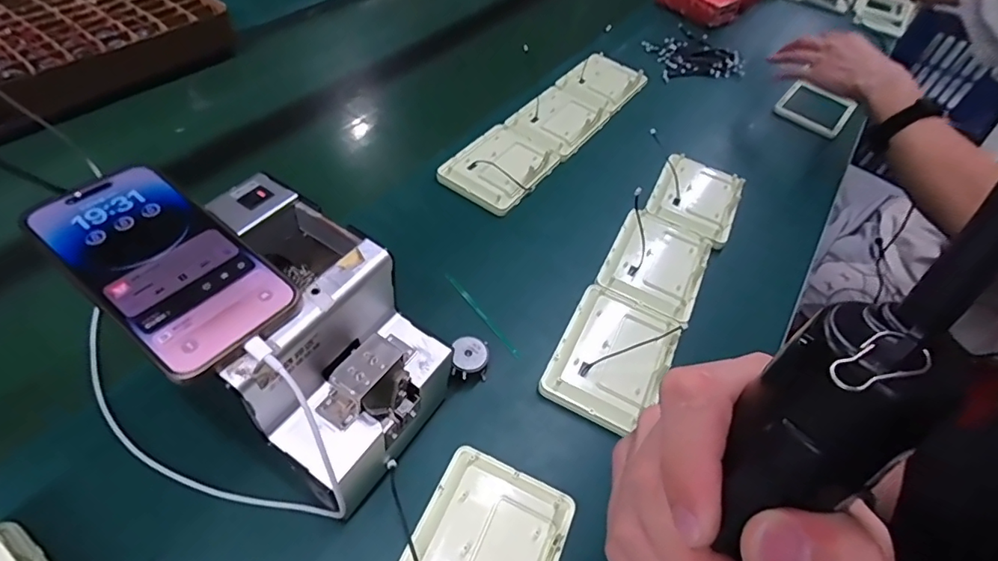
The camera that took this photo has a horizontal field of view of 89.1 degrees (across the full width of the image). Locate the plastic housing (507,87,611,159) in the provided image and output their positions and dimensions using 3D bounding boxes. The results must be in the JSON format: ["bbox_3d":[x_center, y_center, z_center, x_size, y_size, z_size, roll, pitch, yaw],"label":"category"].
[{"bbox_3d":[0.081,-0.220,0.694,0.096,0.020,0.132,31,53,17],"label":"plastic housing"}]

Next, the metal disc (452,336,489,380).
[{"bbox_3d":[-0.025,0.070,0.442,0.031,0.029,0.032,-2,51,-10],"label":"metal disc"}]

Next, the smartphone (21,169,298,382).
[{"bbox_3d":[-0.195,-0.012,0.294,0.158,0.005,0.077,36,55,16],"label":"smartphone"}]

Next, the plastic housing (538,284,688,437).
[{"bbox_3d":[0.105,0.068,0.469,0.097,0.017,0.132,25,52,12],"label":"plastic housing"}]

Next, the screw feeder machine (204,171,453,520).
[{"bbox_3d":[-0.133,0.048,0.356,0.171,0.149,0.126,31,53,17],"label":"screw feeder machine"}]

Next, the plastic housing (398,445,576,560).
[{"bbox_3d":[-0.013,0.191,0.348,0.097,0.016,0.133,23,52,11],"label":"plastic housing"}]

